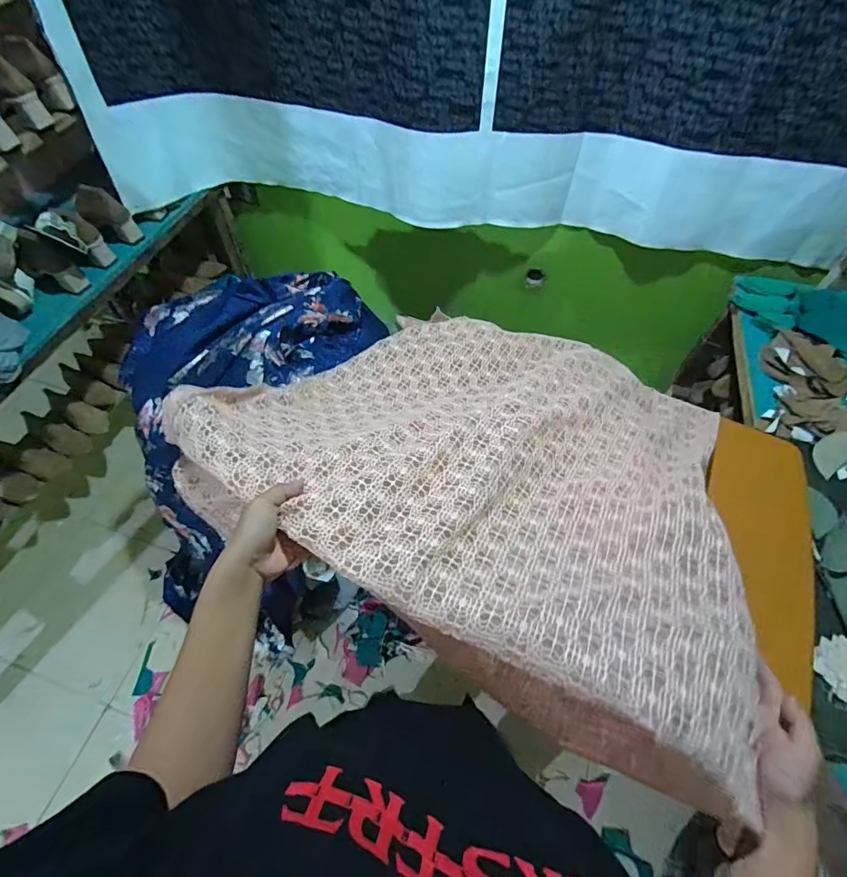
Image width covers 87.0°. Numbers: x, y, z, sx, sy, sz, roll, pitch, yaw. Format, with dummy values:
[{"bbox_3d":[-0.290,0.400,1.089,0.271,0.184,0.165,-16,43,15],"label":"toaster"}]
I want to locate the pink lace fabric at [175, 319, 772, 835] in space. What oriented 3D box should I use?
[{"bbox_3d":[0.074,-0.001,0.601,0.626,0.087,0.610,21,38,14],"label":"pink lace fabric"}]

